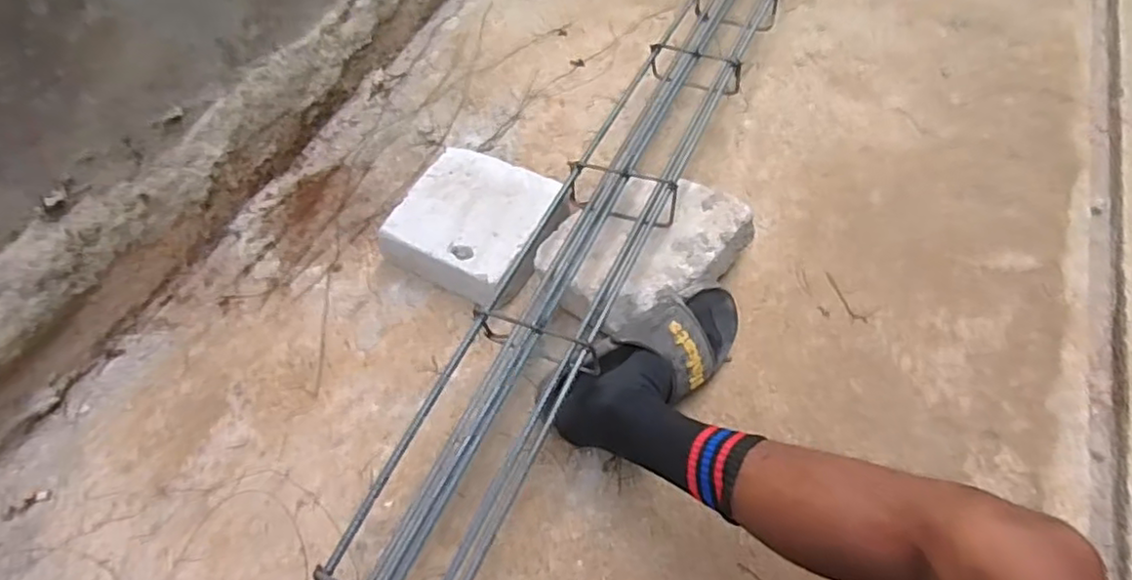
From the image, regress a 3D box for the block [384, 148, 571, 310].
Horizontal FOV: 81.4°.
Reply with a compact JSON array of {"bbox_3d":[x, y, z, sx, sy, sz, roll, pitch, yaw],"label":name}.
[{"bbox_3d":[-0.125,-0.089,0.949,0.228,0.084,0.208,22,56,20],"label":"block"}]

